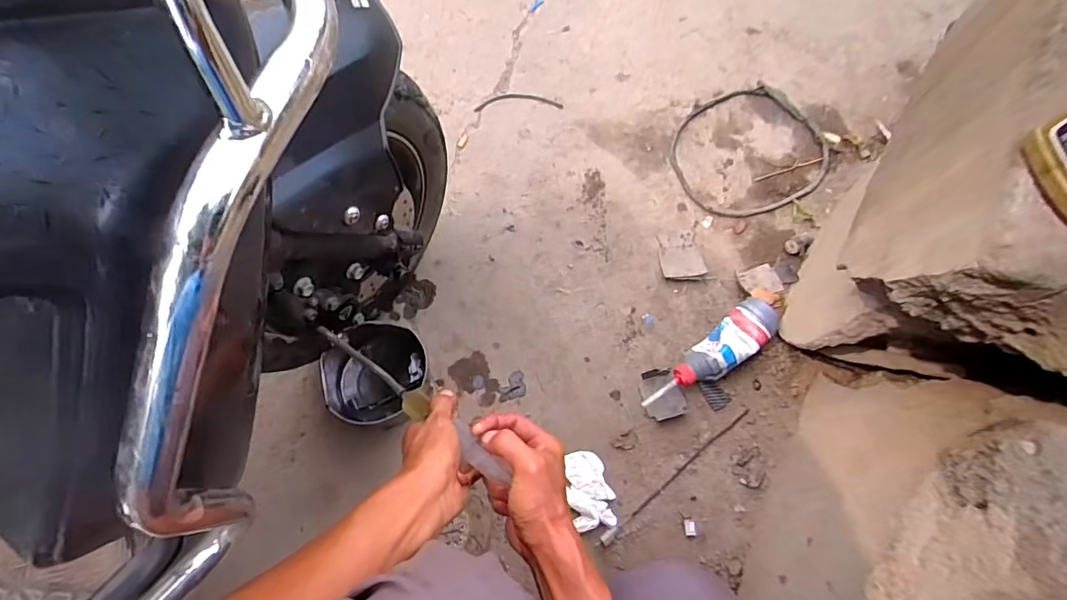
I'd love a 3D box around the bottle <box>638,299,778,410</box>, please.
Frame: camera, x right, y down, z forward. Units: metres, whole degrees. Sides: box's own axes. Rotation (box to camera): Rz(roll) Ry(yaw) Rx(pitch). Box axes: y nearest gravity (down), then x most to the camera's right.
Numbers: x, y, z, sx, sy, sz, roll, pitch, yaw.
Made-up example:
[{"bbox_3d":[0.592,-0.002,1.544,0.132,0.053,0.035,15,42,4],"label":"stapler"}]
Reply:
[{"bbox_3d":[0.265,0.089,0.748,0.237,0.067,0.065,-39,78,-11],"label":"bottle"}]

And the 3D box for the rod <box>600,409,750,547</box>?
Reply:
[{"bbox_3d":[0.208,0.252,0.726,0.284,0.014,0.013,-37,77,-11],"label":"rod"}]

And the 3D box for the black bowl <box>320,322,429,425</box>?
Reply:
[{"bbox_3d":[-0.228,0.101,0.712,0.137,0.070,0.134,0,73,-1],"label":"black bowl"}]

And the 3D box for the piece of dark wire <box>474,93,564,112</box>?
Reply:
[{"bbox_3d":[-0.026,-0.357,0.901,0.154,0.004,0.034,-1,73,-1],"label":"piece of dark wire"}]

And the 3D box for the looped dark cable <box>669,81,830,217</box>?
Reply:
[{"bbox_3d":[0.378,-0.262,0.883,0.273,0.012,0.231,-27,76,-9],"label":"looped dark cable"}]

